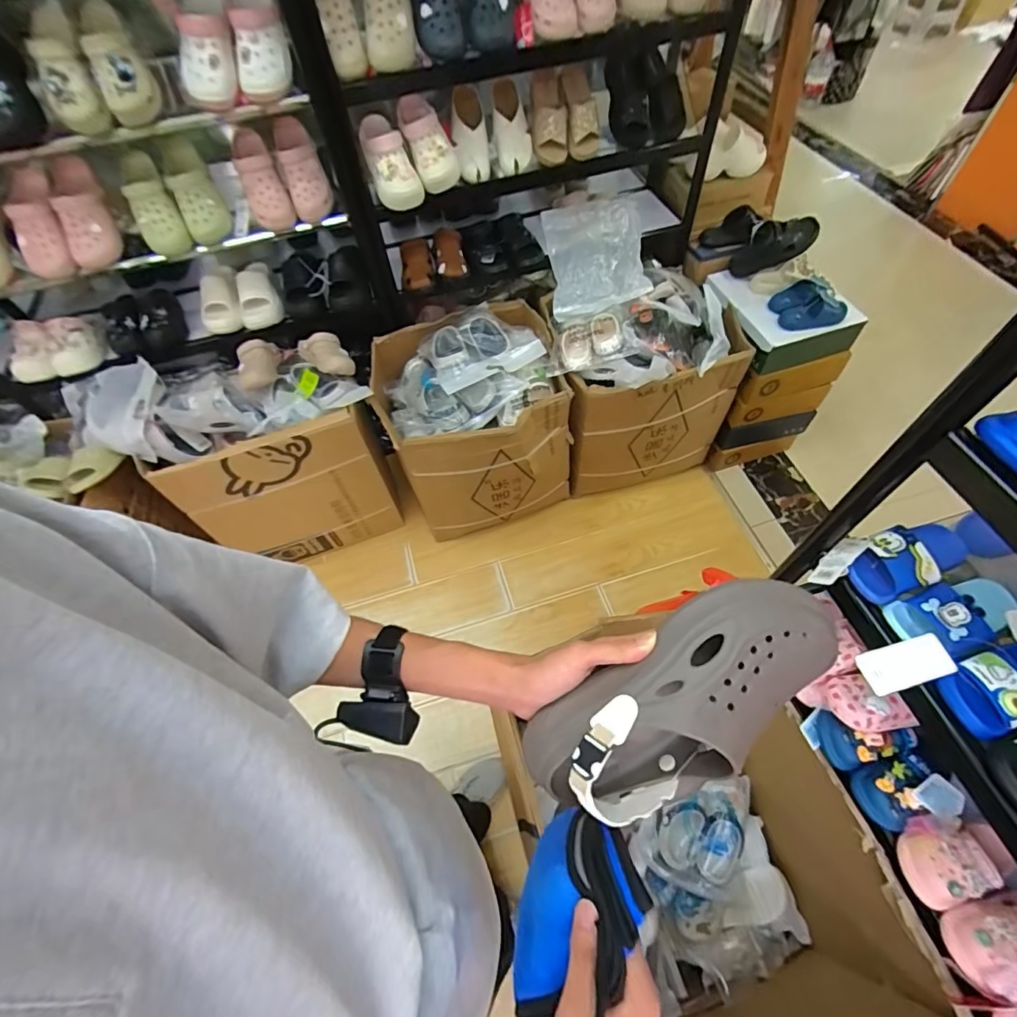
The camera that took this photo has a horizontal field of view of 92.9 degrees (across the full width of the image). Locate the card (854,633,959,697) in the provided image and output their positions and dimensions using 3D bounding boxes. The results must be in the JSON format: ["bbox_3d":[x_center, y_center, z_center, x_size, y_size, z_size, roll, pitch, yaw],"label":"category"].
[{"bbox_3d":[0.489,0.192,0.595,0.094,0.007,0.051,-25,64,17],"label":"card"}]

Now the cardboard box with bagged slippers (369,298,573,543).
[{"bbox_3d":[-0.118,-0.310,1.675,0.560,0.563,0.548,-14,59,-5],"label":"cardboard box with bagged slippers"}]

